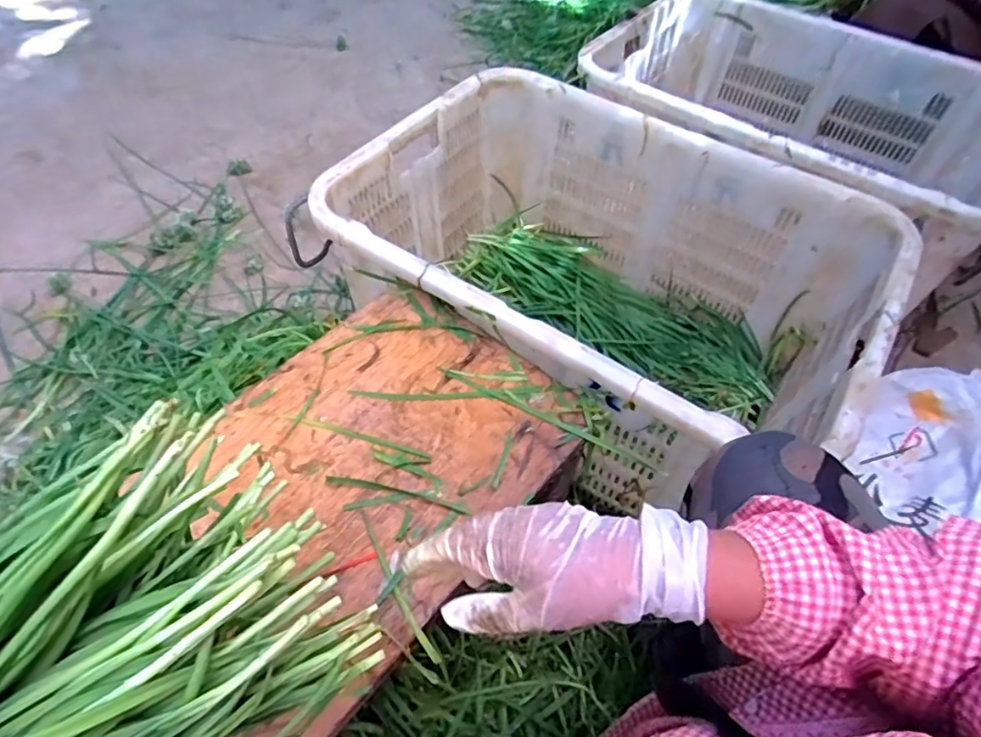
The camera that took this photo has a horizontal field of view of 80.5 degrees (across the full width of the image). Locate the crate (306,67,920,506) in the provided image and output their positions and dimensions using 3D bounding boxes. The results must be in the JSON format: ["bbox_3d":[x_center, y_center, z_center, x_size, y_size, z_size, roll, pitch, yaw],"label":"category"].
[{"bbox_3d":[0.150,-0.112,0.839,0.661,0.303,0.501,31,57,19],"label":"crate"}]

